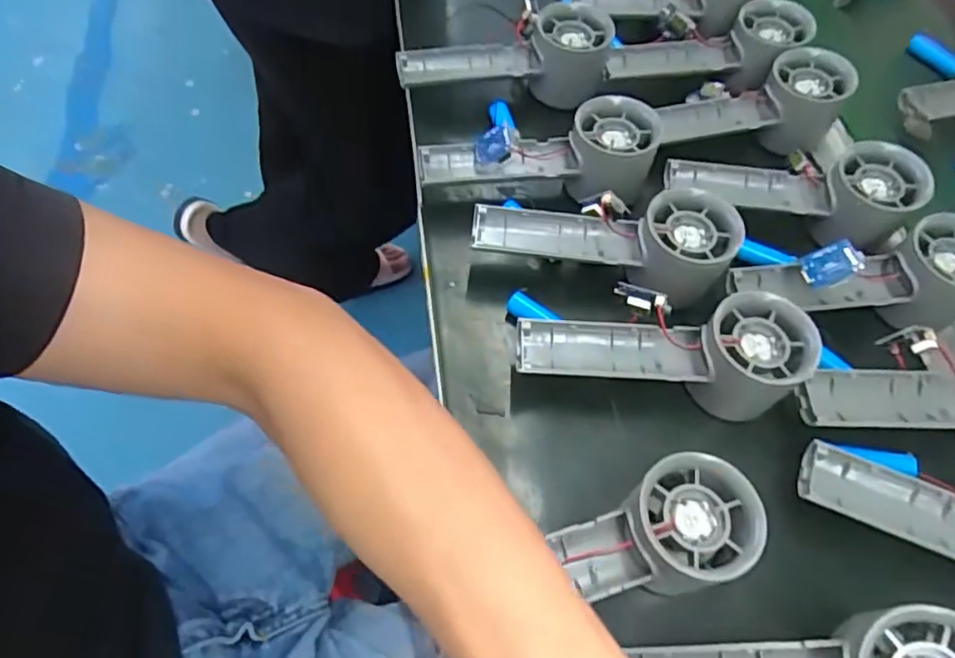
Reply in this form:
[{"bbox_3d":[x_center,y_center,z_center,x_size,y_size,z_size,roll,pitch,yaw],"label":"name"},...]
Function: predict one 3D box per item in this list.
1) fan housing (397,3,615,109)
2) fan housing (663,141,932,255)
[{"bbox_3d":[0.019,-0.205,0.483,0.159,0.055,0.045,-6,60,-8],"label":"fan housing"},{"bbox_3d":[0.210,-0.093,0.433,0.160,0.046,0.057,8,59,15],"label":"fan housing"}]

